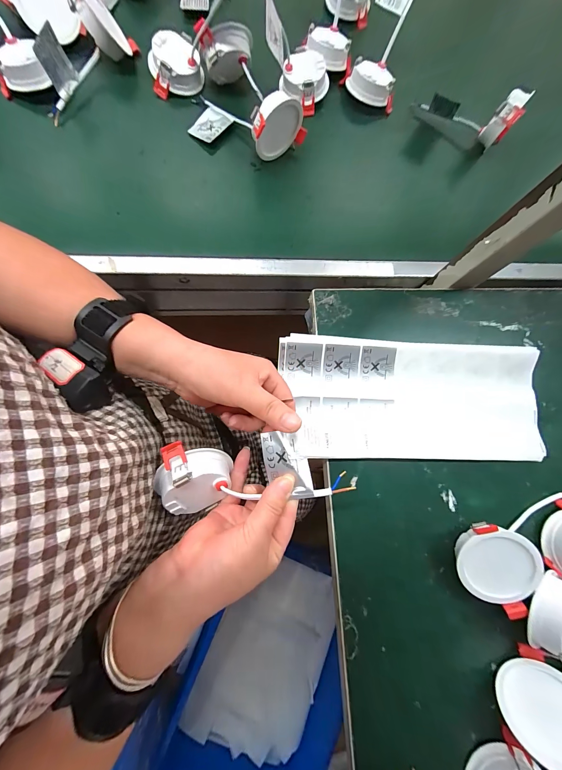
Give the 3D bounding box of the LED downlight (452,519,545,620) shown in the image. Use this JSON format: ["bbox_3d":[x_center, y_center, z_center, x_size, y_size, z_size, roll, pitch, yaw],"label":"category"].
[{"bbox_3d":[0.217,0.177,0.279,0.083,0.032,0.083,1,94,11],"label":"LED downlight"}]

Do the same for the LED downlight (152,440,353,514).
[{"bbox_3d":[-0.032,0.093,0.254,0.164,0.050,0.061,7,78,0],"label":"LED downlight"}]

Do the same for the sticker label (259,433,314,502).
[{"bbox_3d":[0.005,0.069,0.246,0.038,0.006,0.058,-16,81,20],"label":"sticker label"}]

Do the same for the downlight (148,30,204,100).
[{"bbox_3d":[-0.149,-0.450,0.398,0.073,0.036,0.066,-12,82,-9],"label":"downlight"}]

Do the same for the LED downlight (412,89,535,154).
[{"bbox_3d":[0.281,-0.404,0.415,0.147,0.069,0.059,15,78,-2],"label":"LED downlight"}]

